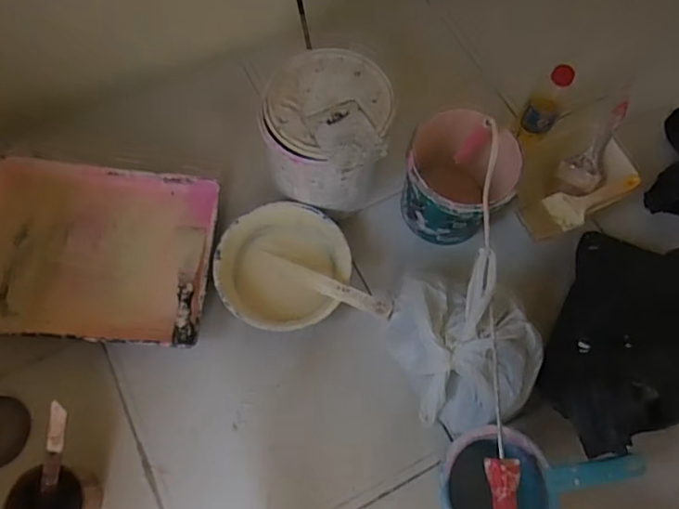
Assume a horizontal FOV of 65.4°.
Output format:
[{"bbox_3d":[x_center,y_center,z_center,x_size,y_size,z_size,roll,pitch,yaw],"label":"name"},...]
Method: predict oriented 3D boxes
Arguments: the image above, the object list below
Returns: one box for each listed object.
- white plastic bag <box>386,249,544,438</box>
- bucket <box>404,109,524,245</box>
[{"bbox_3d":[0.171,0.116,0.722,0.174,0.126,0.220,-24,71,-10],"label":"white plastic bag"},{"bbox_3d":[0.184,-0.119,0.838,0.161,0.162,0.181,21,70,7],"label":"bucket"}]

